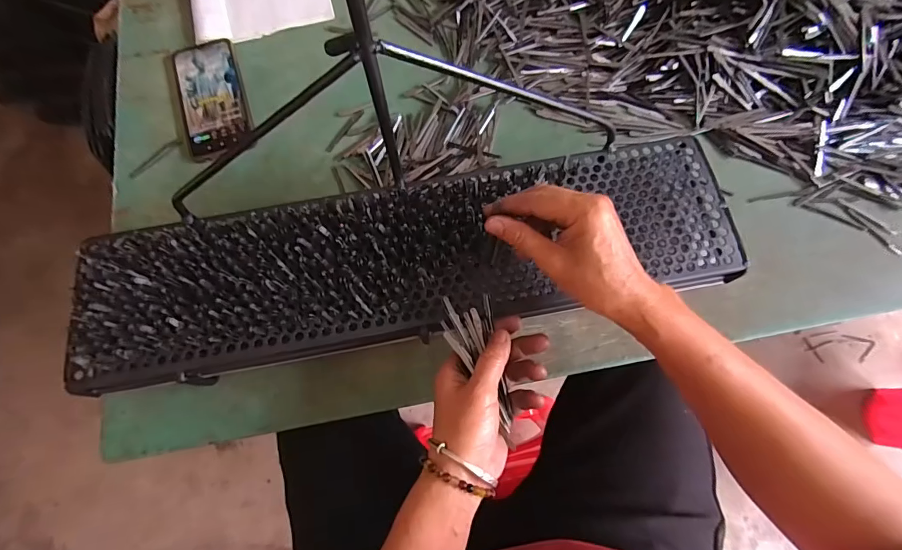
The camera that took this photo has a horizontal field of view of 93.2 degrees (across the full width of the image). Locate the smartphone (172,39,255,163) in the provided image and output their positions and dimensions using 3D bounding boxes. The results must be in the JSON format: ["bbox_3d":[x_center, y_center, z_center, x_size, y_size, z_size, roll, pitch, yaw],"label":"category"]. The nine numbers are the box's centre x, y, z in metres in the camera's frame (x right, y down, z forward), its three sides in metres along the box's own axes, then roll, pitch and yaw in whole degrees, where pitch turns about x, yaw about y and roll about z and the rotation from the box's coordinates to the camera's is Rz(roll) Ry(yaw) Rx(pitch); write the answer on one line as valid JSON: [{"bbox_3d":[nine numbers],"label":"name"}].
[{"bbox_3d":[-0.288,-0.214,0.516,0.079,0.007,0.160,-18,74,-4],"label":"smartphone"}]

